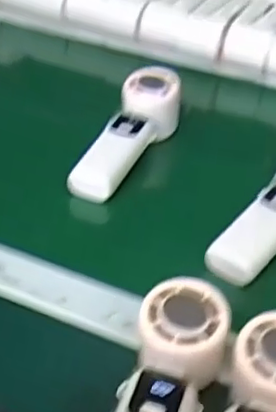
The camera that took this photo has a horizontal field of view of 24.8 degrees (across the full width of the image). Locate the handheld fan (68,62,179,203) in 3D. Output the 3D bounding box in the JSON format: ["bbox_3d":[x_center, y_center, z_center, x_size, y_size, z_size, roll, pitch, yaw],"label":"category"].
[{"bbox_3d":[-0.011,-0.065,0.621,0.049,0.050,0.171,20,55,19],"label":"handheld fan"}]

